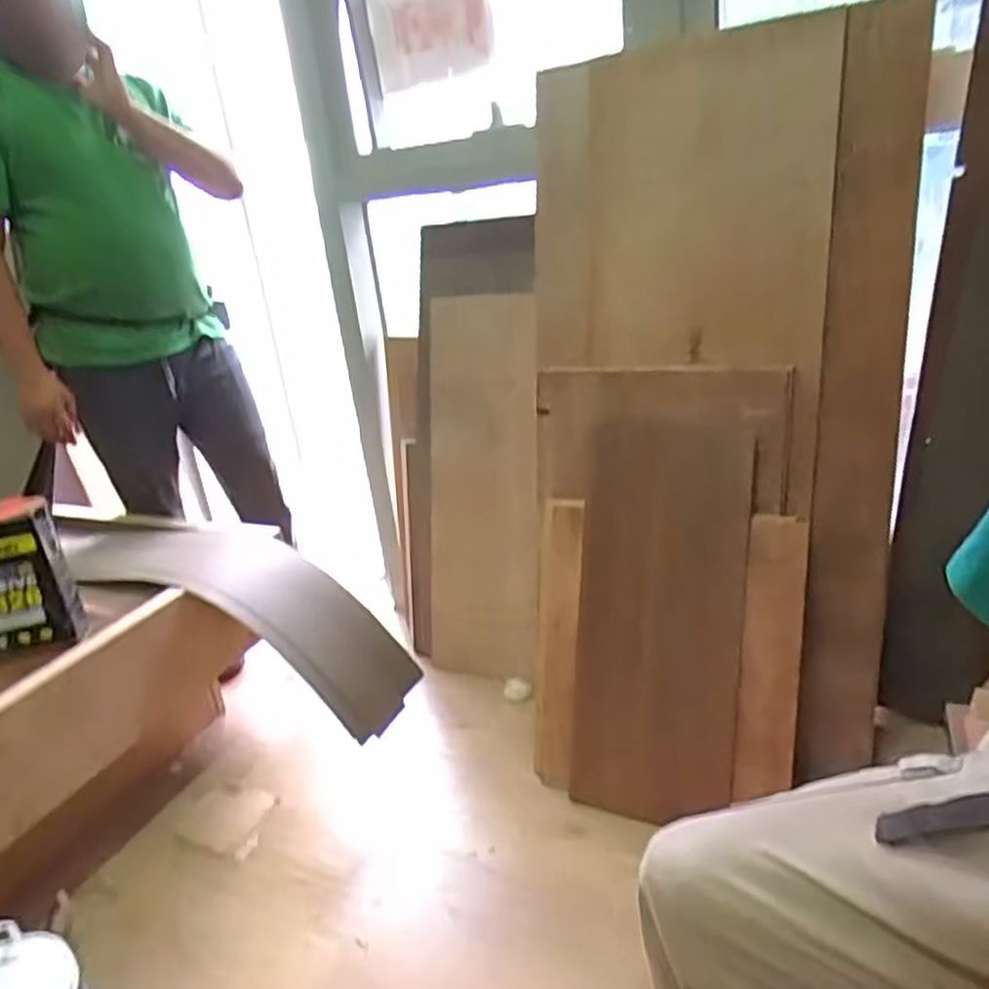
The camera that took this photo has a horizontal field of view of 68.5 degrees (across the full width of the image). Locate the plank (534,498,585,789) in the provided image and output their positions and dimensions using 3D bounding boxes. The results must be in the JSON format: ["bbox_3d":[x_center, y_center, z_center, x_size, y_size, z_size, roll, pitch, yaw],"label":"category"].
[{"bbox_3d":[0.113,0.269,1.312,0.100,0.517,0.023,4,3,44],"label":"plank"}]

